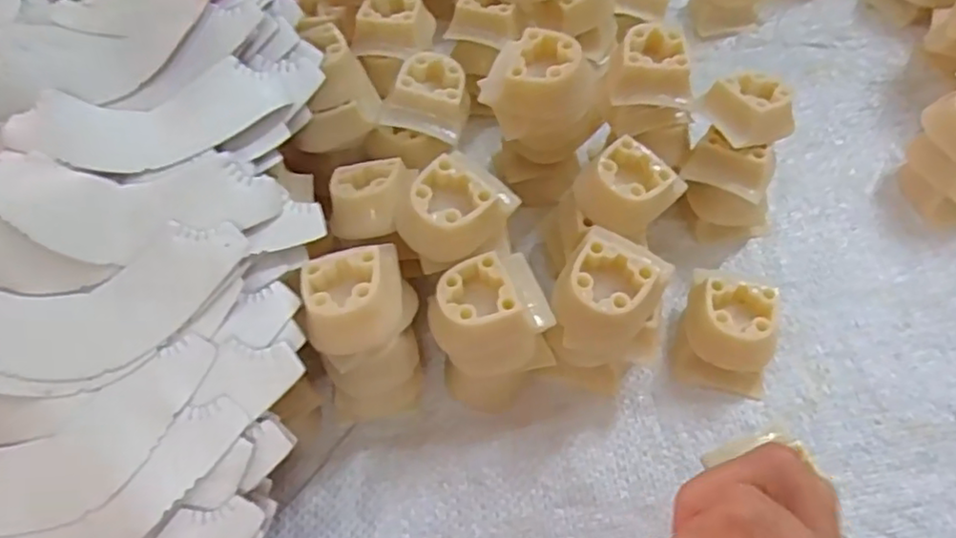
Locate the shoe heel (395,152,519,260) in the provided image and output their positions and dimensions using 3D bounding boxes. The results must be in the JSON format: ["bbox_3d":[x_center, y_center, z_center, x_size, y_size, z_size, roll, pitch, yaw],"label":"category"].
[{"bbox_3d":[-0.008,-0.026,0.265,0.036,0.022,0.046,36,67,23],"label":"shoe heel"}]

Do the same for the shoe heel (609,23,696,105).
[{"bbox_3d":[0.080,-0.093,0.308,0.037,0.028,0.033,-1,59,4],"label":"shoe heel"}]

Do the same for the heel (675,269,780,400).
[{"bbox_3d":[0.112,0.027,0.289,0.042,0.031,0.045,19,61,15],"label":"heel"}]

